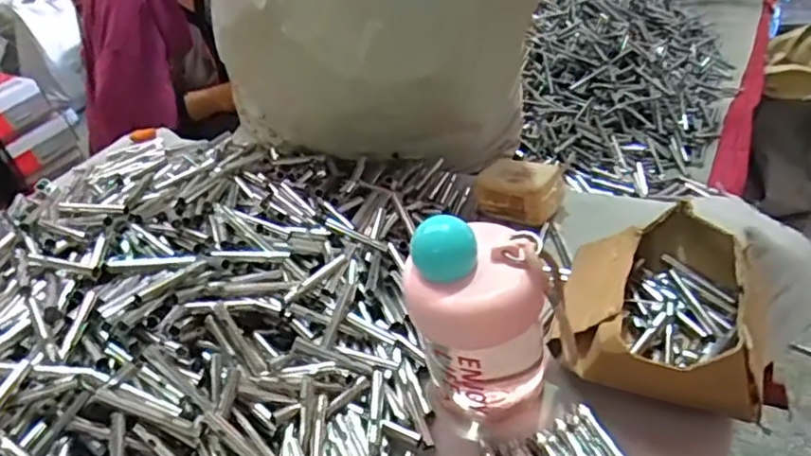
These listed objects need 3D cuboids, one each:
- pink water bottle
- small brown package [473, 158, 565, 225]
[{"bbox_3d":[0.052,0.063,0.421,0.088,0.140,0.086,-5,38,4],"label":"pink water bottle"},{"bbox_3d":[0.119,-0.041,0.633,0.085,0.040,0.062,16,44,32],"label":"small brown package"}]

